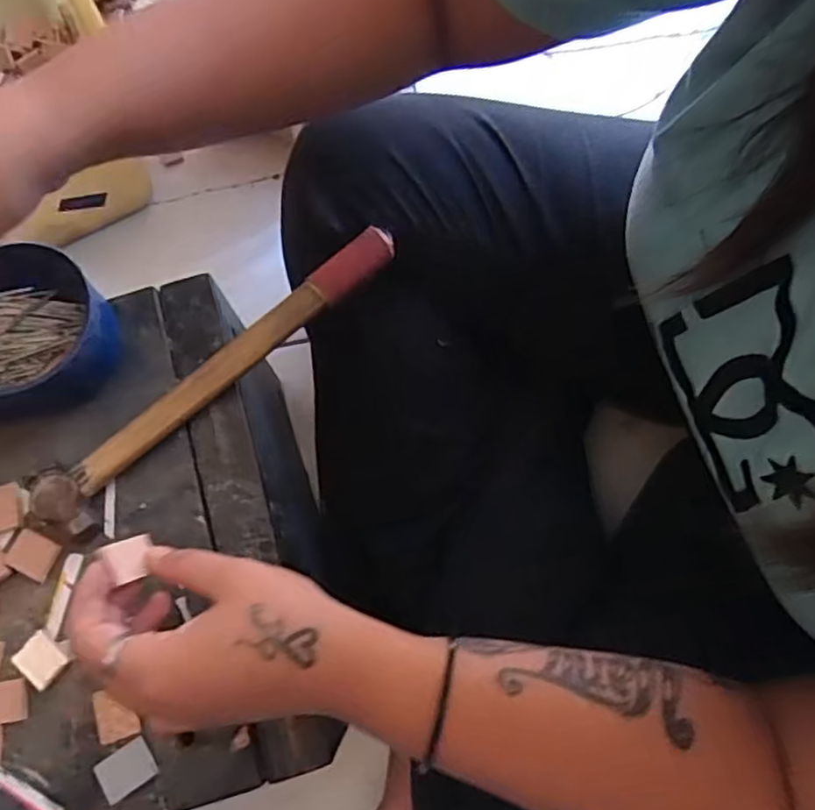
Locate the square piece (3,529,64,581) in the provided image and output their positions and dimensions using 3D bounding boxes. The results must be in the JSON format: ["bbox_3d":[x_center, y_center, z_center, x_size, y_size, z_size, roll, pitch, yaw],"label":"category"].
[{"bbox_3d":[-0.198,0.079,0.349,0.024,0.004,0.020,28,77,8],"label":"square piece"}]

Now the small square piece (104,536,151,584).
[{"bbox_3d":[-0.131,0.071,0.312,0.004,0.023,0.018,-30,80,36],"label":"small square piece"}]

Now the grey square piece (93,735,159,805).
[{"bbox_3d":[-0.137,0.178,0.321,0.027,0.008,0.020,-33,77,-7],"label":"grey square piece"}]

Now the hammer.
[{"bbox_3d":[-0.099,-0.018,0.366,0.237,0.022,0.033,-40,78,-9],"label":"hammer"}]

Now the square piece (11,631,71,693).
[{"bbox_3d":[-0.187,0.130,0.336,0.025,0.005,0.020,38,79,10],"label":"square piece"}]

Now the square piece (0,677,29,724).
[{"bbox_3d":[-0.206,0.151,0.333,0.027,0.006,0.020,-11,75,-2],"label":"square piece"}]

